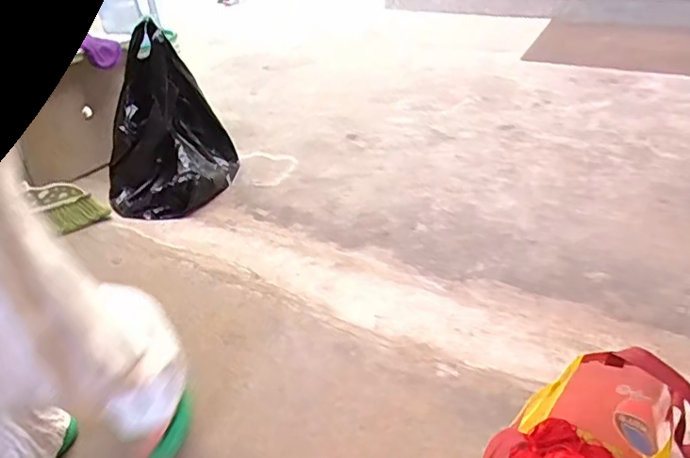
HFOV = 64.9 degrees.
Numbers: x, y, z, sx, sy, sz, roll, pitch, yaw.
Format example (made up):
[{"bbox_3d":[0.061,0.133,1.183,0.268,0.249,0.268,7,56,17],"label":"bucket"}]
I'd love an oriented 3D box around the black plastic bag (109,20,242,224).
[{"bbox_3d":[-0.608,-0.365,1.774,0.425,0.501,0.459,-18,36,-17],"label":"black plastic bag"}]

